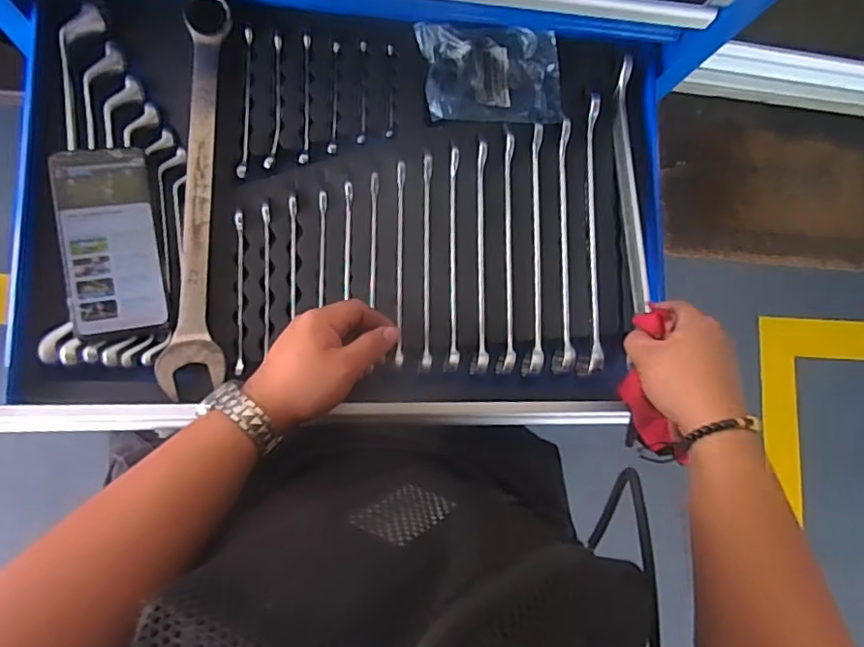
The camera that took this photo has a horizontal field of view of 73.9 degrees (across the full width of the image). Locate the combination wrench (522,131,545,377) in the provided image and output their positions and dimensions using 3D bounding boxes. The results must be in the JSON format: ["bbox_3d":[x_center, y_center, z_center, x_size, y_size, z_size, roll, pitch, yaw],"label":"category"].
[{"bbox_3d":[0.104,-0.073,0.564,0.018,0.016,0.244,4,83,-10],"label":"combination wrench"}]

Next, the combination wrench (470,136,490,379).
[{"bbox_3d":[0.050,-0.064,0.555,0.016,0.013,0.224,3,84,-10],"label":"combination wrench"}]

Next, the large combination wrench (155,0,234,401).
[{"bbox_3d":[-0.206,-0.113,0.514,0.052,0.013,0.350,3,84,-14],"label":"large combination wrench"}]

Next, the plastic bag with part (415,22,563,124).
[{"bbox_3d":[0.060,-0.247,0.572,0.141,0.020,0.093,0,84,-10],"label":"plastic bag with part"}]

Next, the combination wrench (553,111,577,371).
[{"bbox_3d":[0.136,-0.077,0.569,0.021,0.016,0.250,3,84,-10],"label":"combination wrench"}]

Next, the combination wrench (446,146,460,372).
[{"bbox_3d":[0.022,-0.063,0.554,0.012,0.022,0.215,3,84,-10],"label":"combination wrench"}]

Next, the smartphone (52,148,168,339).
[{"bbox_3d":[-0.275,-0.070,0.496,0.074,0.010,0.162,-8,86,-21],"label":"smartphone"}]

